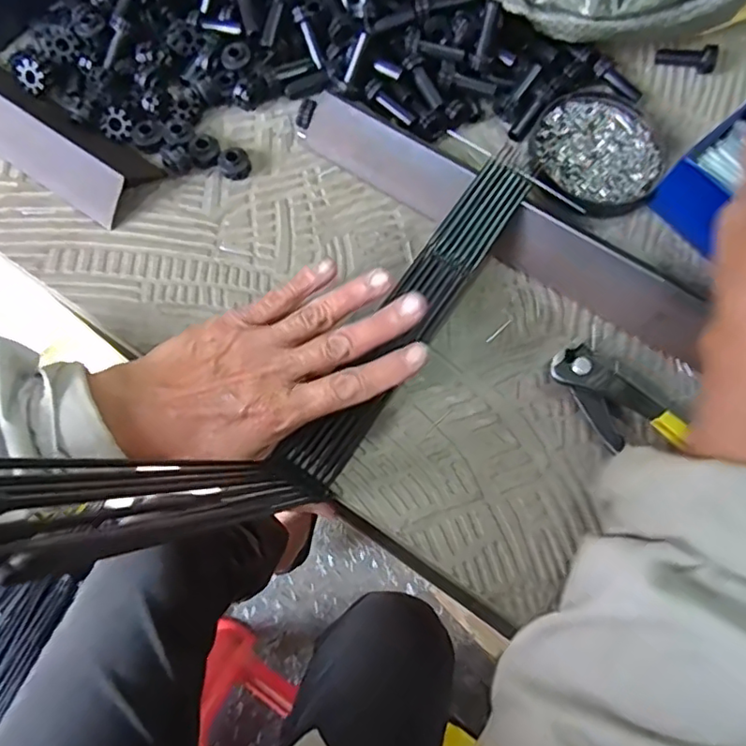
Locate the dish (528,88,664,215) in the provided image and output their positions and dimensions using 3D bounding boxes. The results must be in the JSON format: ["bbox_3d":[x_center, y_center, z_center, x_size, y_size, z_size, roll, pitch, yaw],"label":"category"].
[{"bbox_3d":[0.147,-0.146,0.377,0.080,0.010,0.085,0,73,-2],"label":"dish"}]

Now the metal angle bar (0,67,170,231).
[{"bbox_3d":[-0.237,-0.171,0.351,0.231,0.025,0.048,34,75,9],"label":"metal angle bar"}]

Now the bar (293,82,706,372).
[{"bbox_3d":[0.074,-0.092,0.352,0.274,0.026,0.031,30,74,8],"label":"bar"}]

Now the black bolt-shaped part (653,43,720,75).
[{"bbox_3d":[0.217,-0.218,0.402,0.039,0.015,0.013,8,73,1],"label":"black bolt-shaped part"}]

